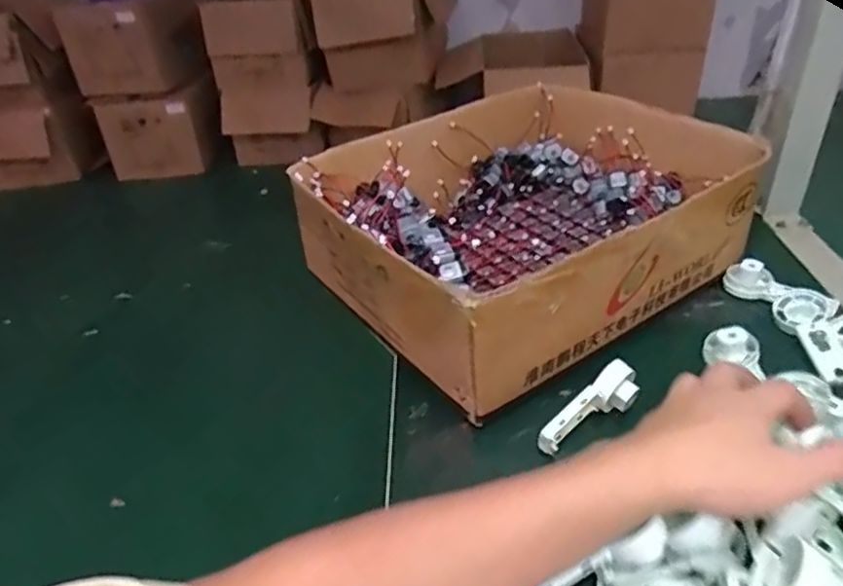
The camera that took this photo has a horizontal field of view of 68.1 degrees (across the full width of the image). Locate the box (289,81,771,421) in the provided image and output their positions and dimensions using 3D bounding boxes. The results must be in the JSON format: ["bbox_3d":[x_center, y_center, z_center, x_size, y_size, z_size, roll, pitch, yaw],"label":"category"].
[{"bbox_3d":[0.092,-0.080,0.600,0.358,0.108,0.302,-25,40,-27],"label":"box"}]

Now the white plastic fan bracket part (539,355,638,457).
[{"bbox_3d":[0.121,0.086,0.453,0.090,0.027,0.022,-34,43,-15],"label":"white plastic fan bracket part"}]

